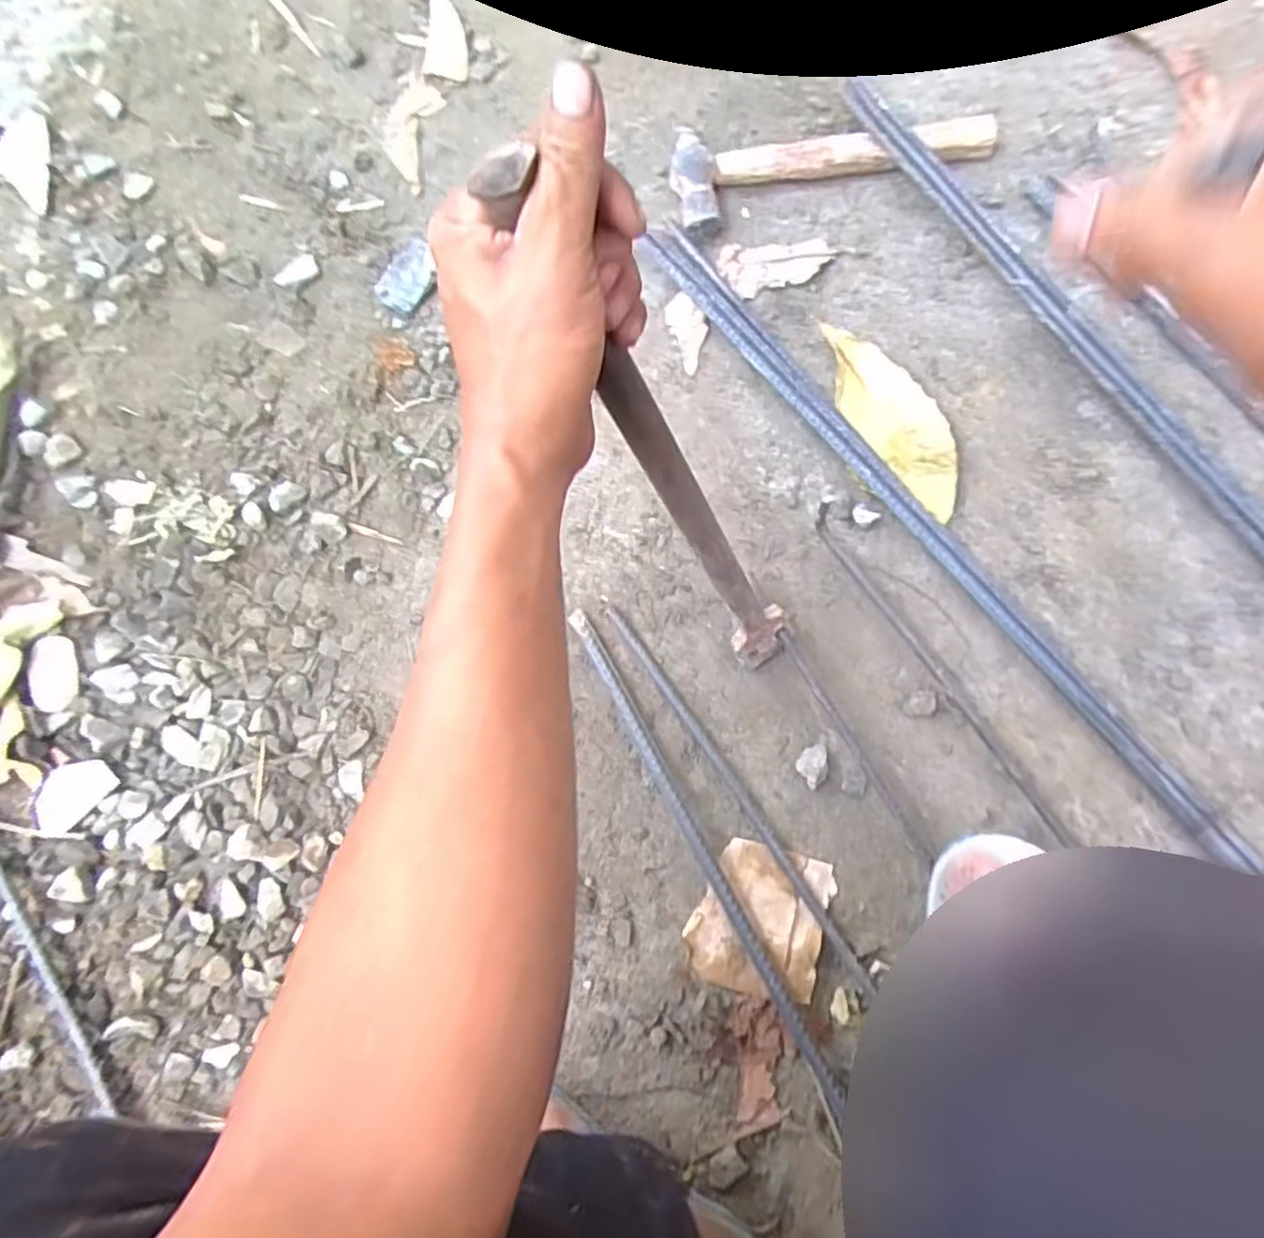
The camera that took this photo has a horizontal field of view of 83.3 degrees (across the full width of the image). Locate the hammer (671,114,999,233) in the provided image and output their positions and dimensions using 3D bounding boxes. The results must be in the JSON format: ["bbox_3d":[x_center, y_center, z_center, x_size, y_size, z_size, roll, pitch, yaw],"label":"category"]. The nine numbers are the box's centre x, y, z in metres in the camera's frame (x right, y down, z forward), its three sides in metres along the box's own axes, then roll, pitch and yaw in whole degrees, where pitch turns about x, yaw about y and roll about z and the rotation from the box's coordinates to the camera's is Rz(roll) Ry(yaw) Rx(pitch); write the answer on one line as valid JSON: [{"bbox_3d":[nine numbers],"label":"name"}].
[{"bbox_3d":[0.187,-0.439,0.670,0.295,0.030,0.099,-14,78,-2],"label":"hammer"}]

